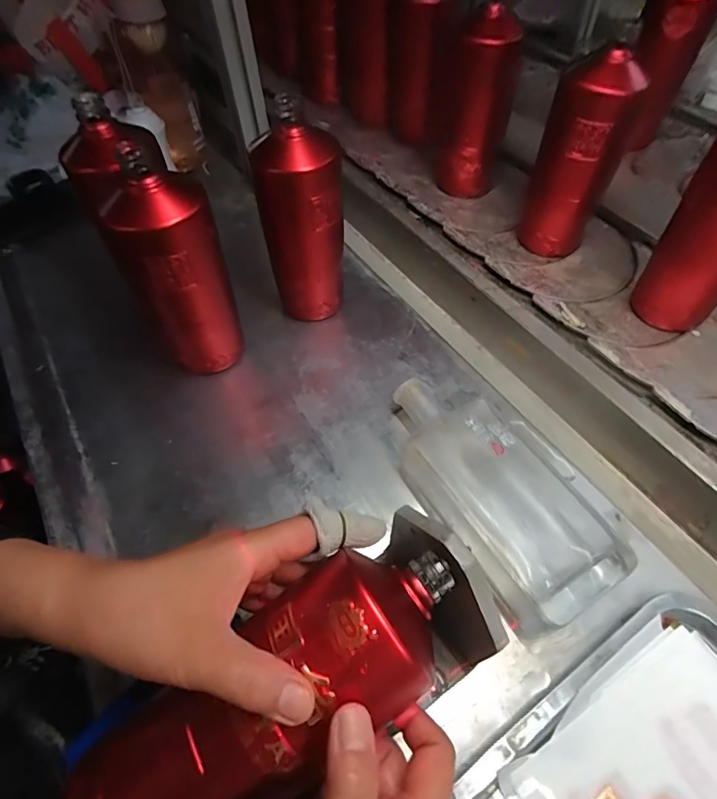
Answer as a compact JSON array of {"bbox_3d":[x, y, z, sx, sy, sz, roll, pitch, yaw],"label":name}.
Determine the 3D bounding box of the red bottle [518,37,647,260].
[{"bbox_3d":[0.233,-0.254,0.485,0.077,0.187,0.076,20,60,17],"label":"red bottle"}]

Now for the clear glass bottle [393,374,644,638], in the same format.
[{"bbox_3d":[0.109,0.066,0.377,0.118,0.041,0.228,-29,59,-15],"label":"clear glass bottle"}]

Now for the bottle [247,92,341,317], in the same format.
[{"bbox_3d":[-0.055,-0.177,0.463,0.077,0.193,0.083,-14,55,-9],"label":"bottle"}]

